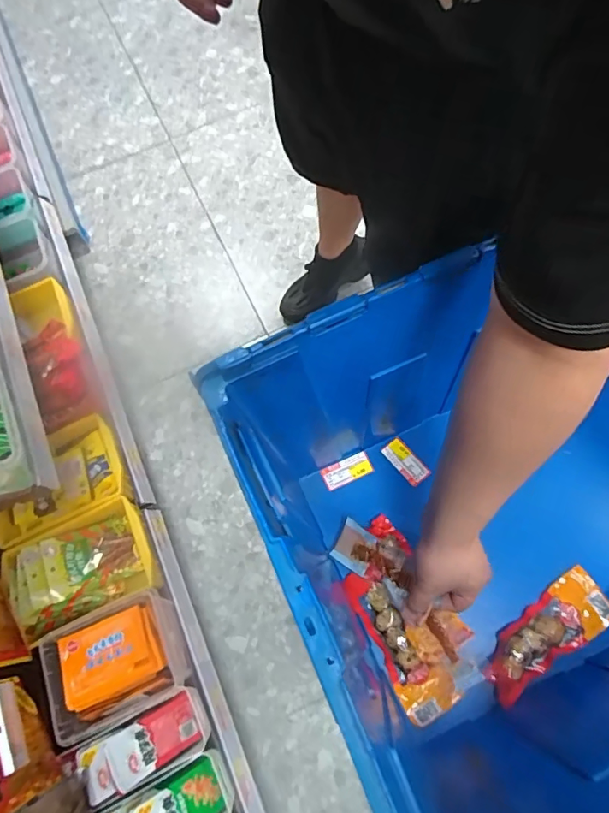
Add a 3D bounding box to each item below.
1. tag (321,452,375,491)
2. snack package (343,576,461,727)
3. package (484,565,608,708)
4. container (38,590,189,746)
[{"bbox_3d":[0.056,0.084,0.641,0.065,0.004,0.030,-24,75,-6],"label":"tag"},{"bbox_3d":[0.107,0.265,0.555,0.059,0.023,0.166,-28,68,-6],"label":"snack package"},{"bbox_3d":[0.272,0.254,0.544,0.167,0.021,0.063,-34,69,-8],"label":"package"},{"bbox_3d":[-0.306,0.414,0.794,0.198,0.091,0.158,-24,68,-5],"label":"container"}]

